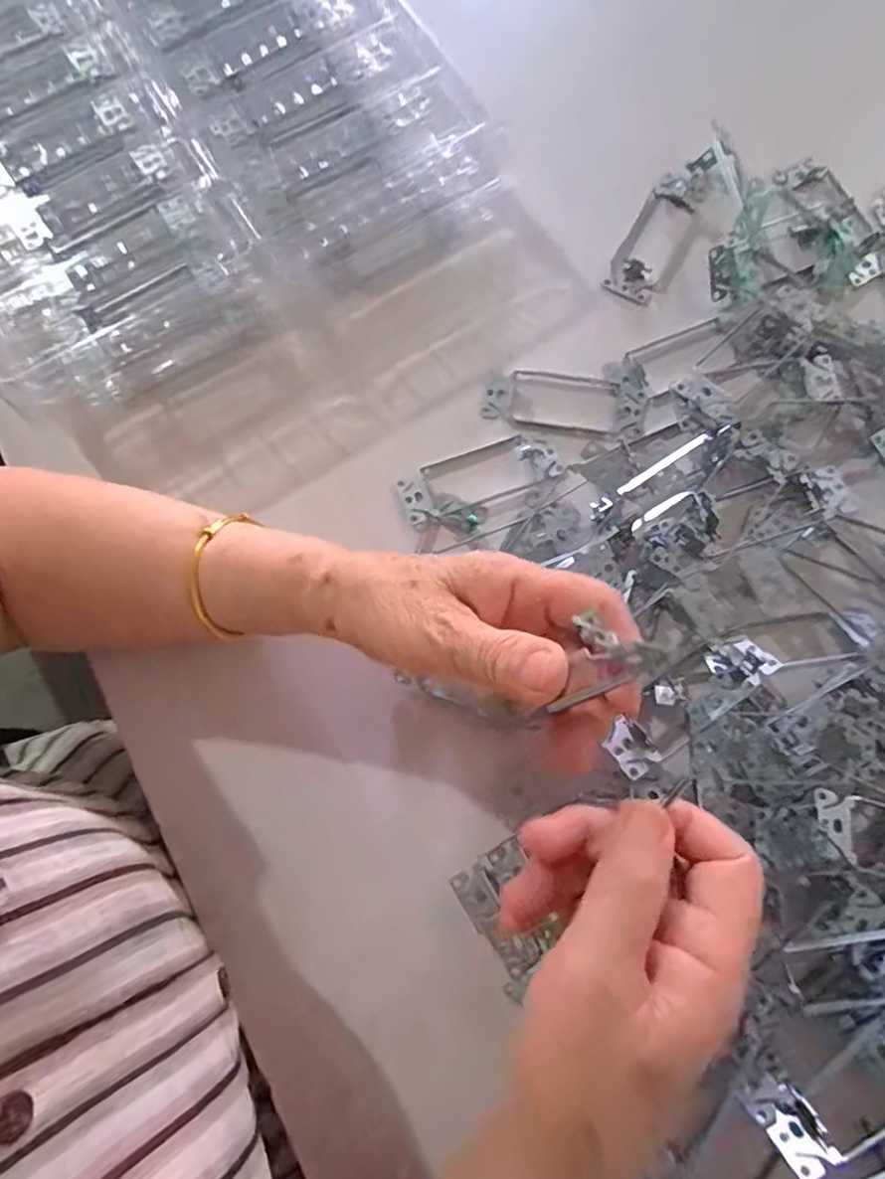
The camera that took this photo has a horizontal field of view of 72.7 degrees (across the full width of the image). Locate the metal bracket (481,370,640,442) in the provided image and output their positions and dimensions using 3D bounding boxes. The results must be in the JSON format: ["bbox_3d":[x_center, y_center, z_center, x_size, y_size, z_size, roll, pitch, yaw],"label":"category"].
[{"bbox_3d":[0.080,-0.125,0.399,0.101,0.004,0.041,10,78,4],"label":"metal bracket"}]

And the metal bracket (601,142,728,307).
[{"bbox_3d":[0.163,-0.254,0.419,0.053,0.014,0.127,29,80,7],"label":"metal bracket"}]

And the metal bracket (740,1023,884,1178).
[{"bbox_3d":[0.195,0.231,0.279,0.098,0.034,0.015,-24,123,-8],"label":"metal bracket"}]

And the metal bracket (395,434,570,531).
[{"bbox_3d":[0.024,-0.074,0.387,0.106,0.006,0.038,-22,78,-3],"label":"metal bracket"}]

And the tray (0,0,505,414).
[{"bbox_3d":[-0.218,-0.364,0.426,0.352,0.076,0.445,-33,79,-5],"label":"tray"}]

